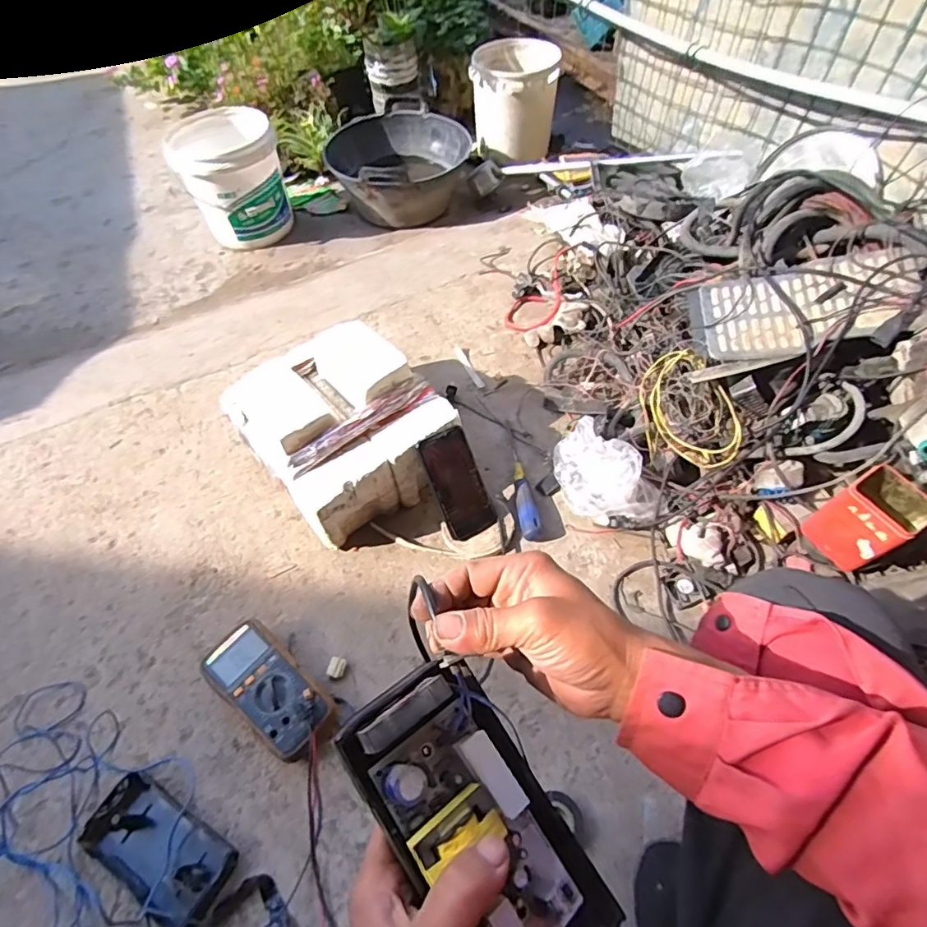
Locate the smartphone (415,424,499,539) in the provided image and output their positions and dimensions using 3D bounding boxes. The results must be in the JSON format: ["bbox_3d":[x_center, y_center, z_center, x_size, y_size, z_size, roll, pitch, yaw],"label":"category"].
[{"bbox_3d":[-0.008,0.033,0.821,0.078,0.015,0.167,-24,100,-14],"label":"smartphone"}]

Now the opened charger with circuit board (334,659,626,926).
[{"bbox_3d":[0.010,0.197,0.288,0.085,0.048,0.173,-33,84,-20],"label":"opened charger with circuit board"}]

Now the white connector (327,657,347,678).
[{"bbox_3d":[-0.171,0.277,0.732,0.021,0.016,0.027,11,56,10],"label":"white connector"}]

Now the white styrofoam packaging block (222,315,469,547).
[{"bbox_3d":[-0.195,-0.054,0.879,0.259,0.184,0.288,-37,61,-22],"label":"white styrofoam packaging block"}]

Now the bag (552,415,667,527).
[{"bbox_3d":[0.226,0.029,0.862,0.105,0.089,0.182,-36,61,-21],"label":"bag"}]

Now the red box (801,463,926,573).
[{"bbox_3d":[0.550,0.080,0.741,0.073,0.137,0.092,-28,58,-17],"label":"red box"}]

